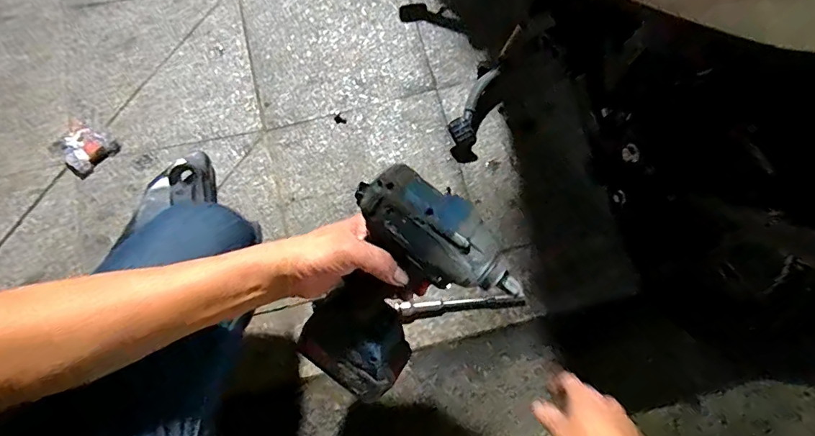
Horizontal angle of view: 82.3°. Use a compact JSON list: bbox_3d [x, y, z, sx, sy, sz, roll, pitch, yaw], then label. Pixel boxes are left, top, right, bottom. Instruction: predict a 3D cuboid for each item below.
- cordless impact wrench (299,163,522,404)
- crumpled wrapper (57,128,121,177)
[{"bbox_3d":[-0.014,0.076,0.452,0.139,0.243,0.067,42,40,11],"label":"cordless impact wrench"},{"bbox_3d":[-0.519,-0.114,0.754,0.070,0.013,0.071,43,80,8],"label":"crumpled wrapper"}]

